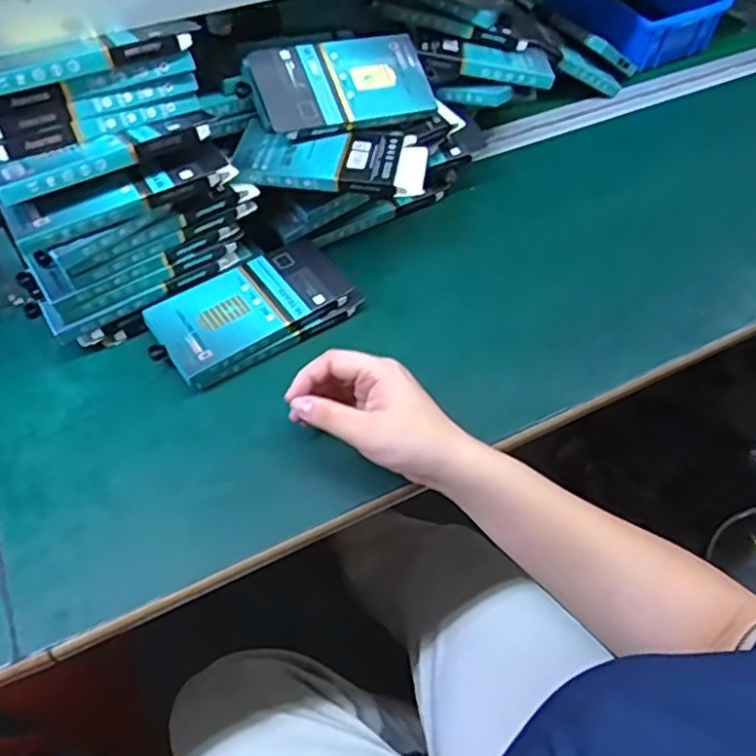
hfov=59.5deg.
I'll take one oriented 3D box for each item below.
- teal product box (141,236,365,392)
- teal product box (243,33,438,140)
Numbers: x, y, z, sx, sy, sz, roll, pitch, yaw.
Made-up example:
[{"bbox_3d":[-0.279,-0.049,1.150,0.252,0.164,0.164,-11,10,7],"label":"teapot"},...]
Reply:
[{"bbox_3d":[-0.101,-0.057,0.548,0.159,0.025,0.081,-30,59,-21],"label":"teal product box"},{"bbox_3d":[-0.029,-0.252,0.570,0.153,0.022,0.082,-22,84,-23],"label":"teal product box"}]

